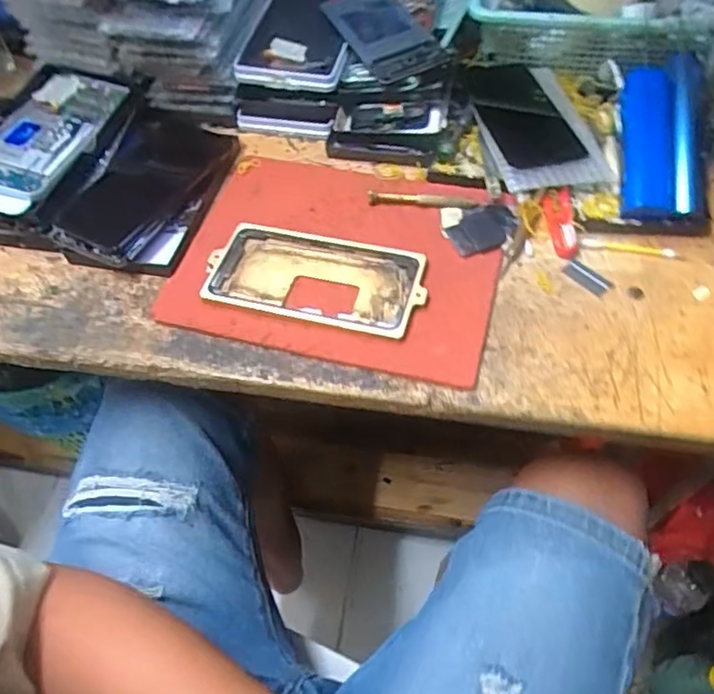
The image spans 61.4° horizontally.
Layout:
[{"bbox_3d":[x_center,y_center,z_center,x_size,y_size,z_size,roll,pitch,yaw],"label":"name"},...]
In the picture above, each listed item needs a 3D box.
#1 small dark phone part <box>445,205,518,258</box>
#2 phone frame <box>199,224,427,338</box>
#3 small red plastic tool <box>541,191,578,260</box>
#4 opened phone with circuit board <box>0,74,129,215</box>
[{"bbox_3d":[0.105,-0.099,0.503,0.060,0.006,0.050,-17,57,-7],"label":"small dark phone part"},{"bbox_3d":[-0.033,-0.056,0.475,0.166,0.008,0.084,10,58,11],"label":"phone frame"},{"bbox_3d":[0.169,-0.102,0.495,0.024,0.011,0.062,-3,63,0],"label":"small red plastic tool"},{"bbox_3d":[-0.269,-0.175,0.507,0.082,0.011,0.164,14,60,8],"label":"opened phone with circuit board"}]

